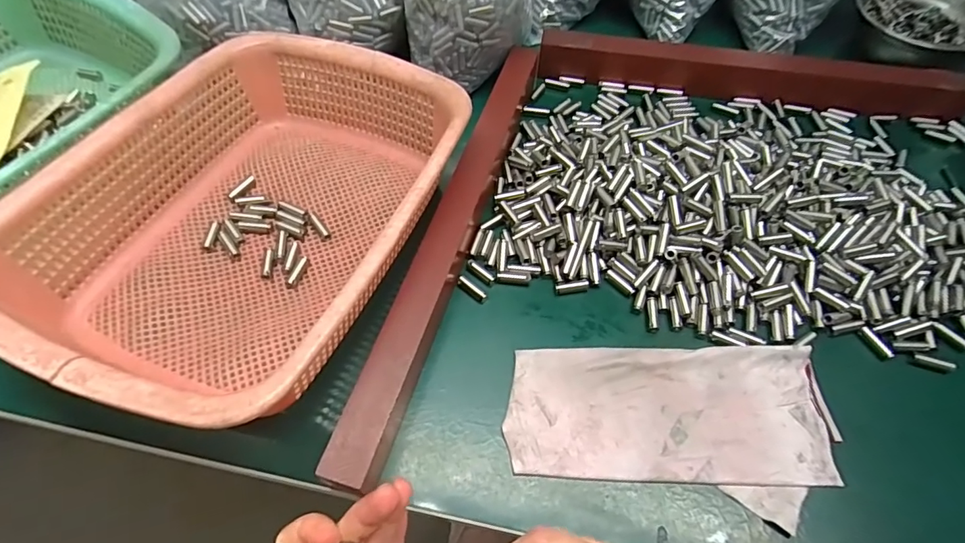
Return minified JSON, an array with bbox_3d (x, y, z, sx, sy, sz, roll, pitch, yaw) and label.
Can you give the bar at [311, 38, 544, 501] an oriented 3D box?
[{"bbox_3d":[-0.015,-0.044,0.368,0.028,0.038,0.393,15,60,7],"label":"bar"}]

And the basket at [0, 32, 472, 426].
[{"bbox_3d":[-0.153,-0.045,0.338,0.224,0.092,0.287,15,60,7],"label":"basket"}]

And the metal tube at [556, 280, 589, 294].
[{"bbox_3d":[0.065,0.012,0.358,0.024,0.007,0.006,-6,60,-6],"label":"metal tube"}]

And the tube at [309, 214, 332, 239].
[{"bbox_3d":[-0.127,-0.036,0.384,0.008,0.005,0.027,-32,65,-19],"label":"tube"}]

